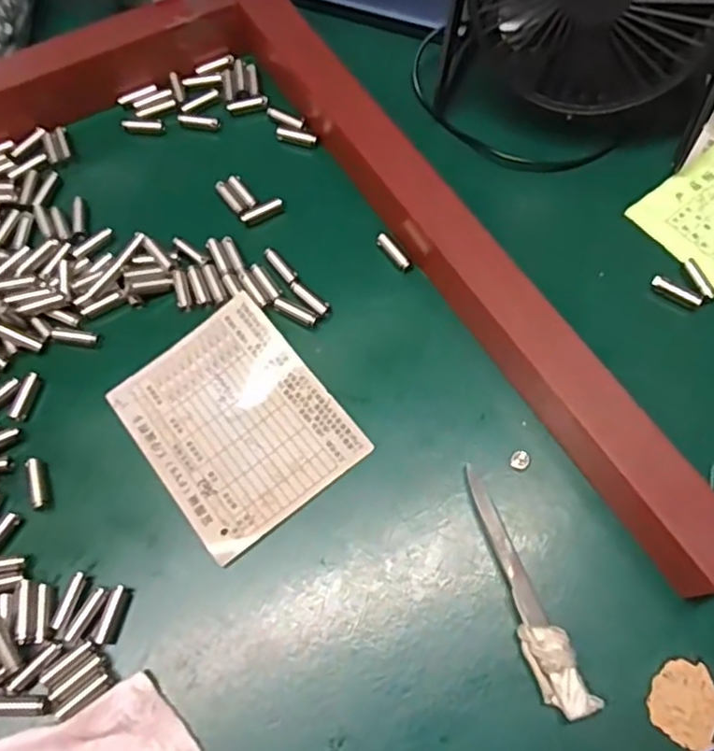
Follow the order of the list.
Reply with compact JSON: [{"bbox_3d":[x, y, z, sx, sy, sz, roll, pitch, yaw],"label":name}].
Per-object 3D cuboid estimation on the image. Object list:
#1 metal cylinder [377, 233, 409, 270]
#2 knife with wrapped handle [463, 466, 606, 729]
[{"bbox_3d":[0.019,-0.067,0.351,0.008,0.004,0.025,-36,72,-12],"label":"metal cylinder"},{"bbox_3d":[0.066,0.090,0.276,0.018,0.013,0.103,-24,70,-8],"label":"knife with wrapped handle"}]

